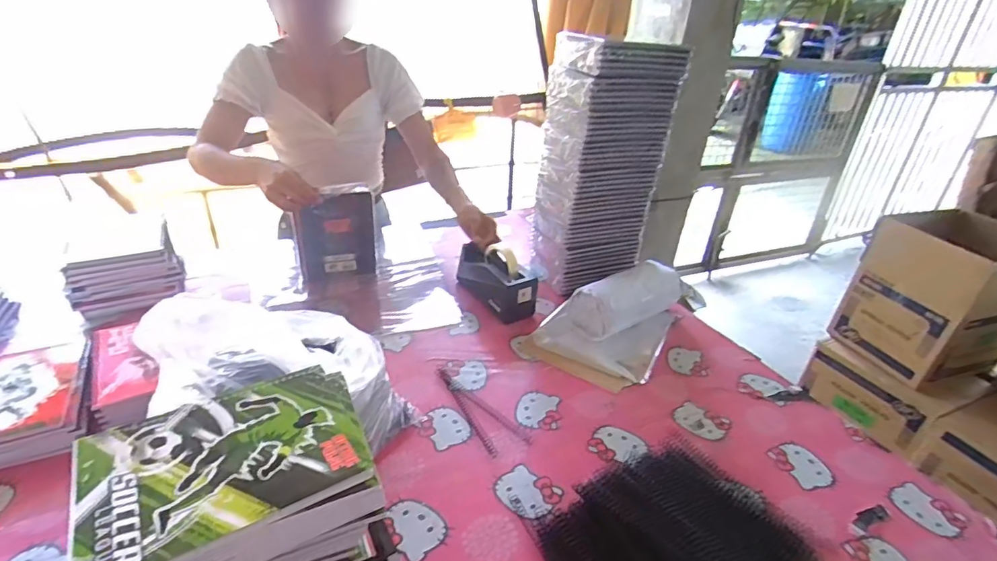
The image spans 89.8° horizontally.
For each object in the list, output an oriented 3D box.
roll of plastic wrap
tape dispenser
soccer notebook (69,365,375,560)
[{"bbox_3d":[0.261,0.040,1.004,0.244,0.098,0.098,-17,37,-32],"label":"roll of plastic wrap"},{"bbox_3d":[-0.010,-0.007,1.028,0.093,0.120,0.199,-14,35,-29],"label":"tape dispenser"},{"bbox_3d":[-0.219,0.142,0.410,0.203,0.008,0.147,-15,39,-29],"label":"soccer notebook"}]

